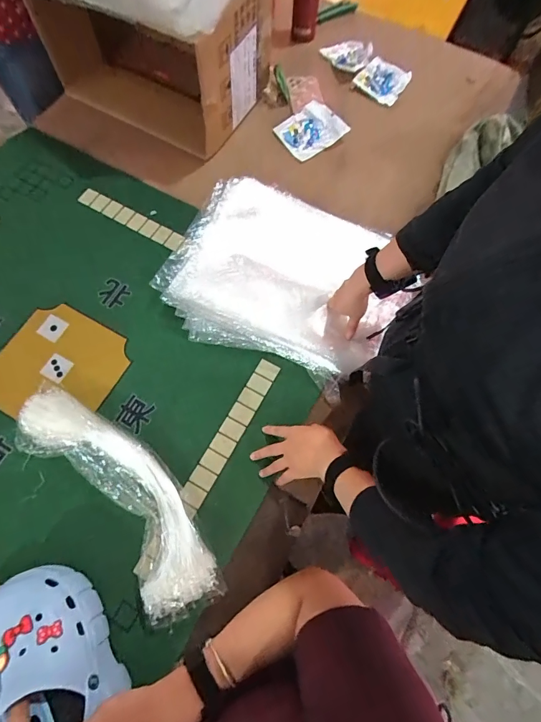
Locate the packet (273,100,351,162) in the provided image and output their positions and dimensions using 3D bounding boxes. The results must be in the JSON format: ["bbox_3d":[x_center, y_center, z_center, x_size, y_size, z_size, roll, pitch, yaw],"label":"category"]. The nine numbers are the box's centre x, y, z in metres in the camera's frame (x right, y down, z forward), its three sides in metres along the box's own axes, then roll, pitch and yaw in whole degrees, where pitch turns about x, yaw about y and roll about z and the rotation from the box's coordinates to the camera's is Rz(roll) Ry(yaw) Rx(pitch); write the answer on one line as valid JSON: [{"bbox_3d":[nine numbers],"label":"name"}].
[{"bbox_3d":[0.093,-0.537,0.864,0.132,0.012,0.112,-36,90,5],"label":"packet"}]

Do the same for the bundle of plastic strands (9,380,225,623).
[{"bbox_3d":[-0.240,0.204,0.589,0.412,0.063,0.133,44,74,12],"label":"bundle of plastic strands"}]

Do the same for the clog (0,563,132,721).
[{"bbox_3d":[-0.276,0.375,0.486,0.117,0.097,0.211,-24,73,-11],"label":"clog"}]

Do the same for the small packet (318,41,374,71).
[{"bbox_3d":[0.197,-0.789,0.945,0.116,0.024,0.090,22,70,5],"label":"small packet"}]

